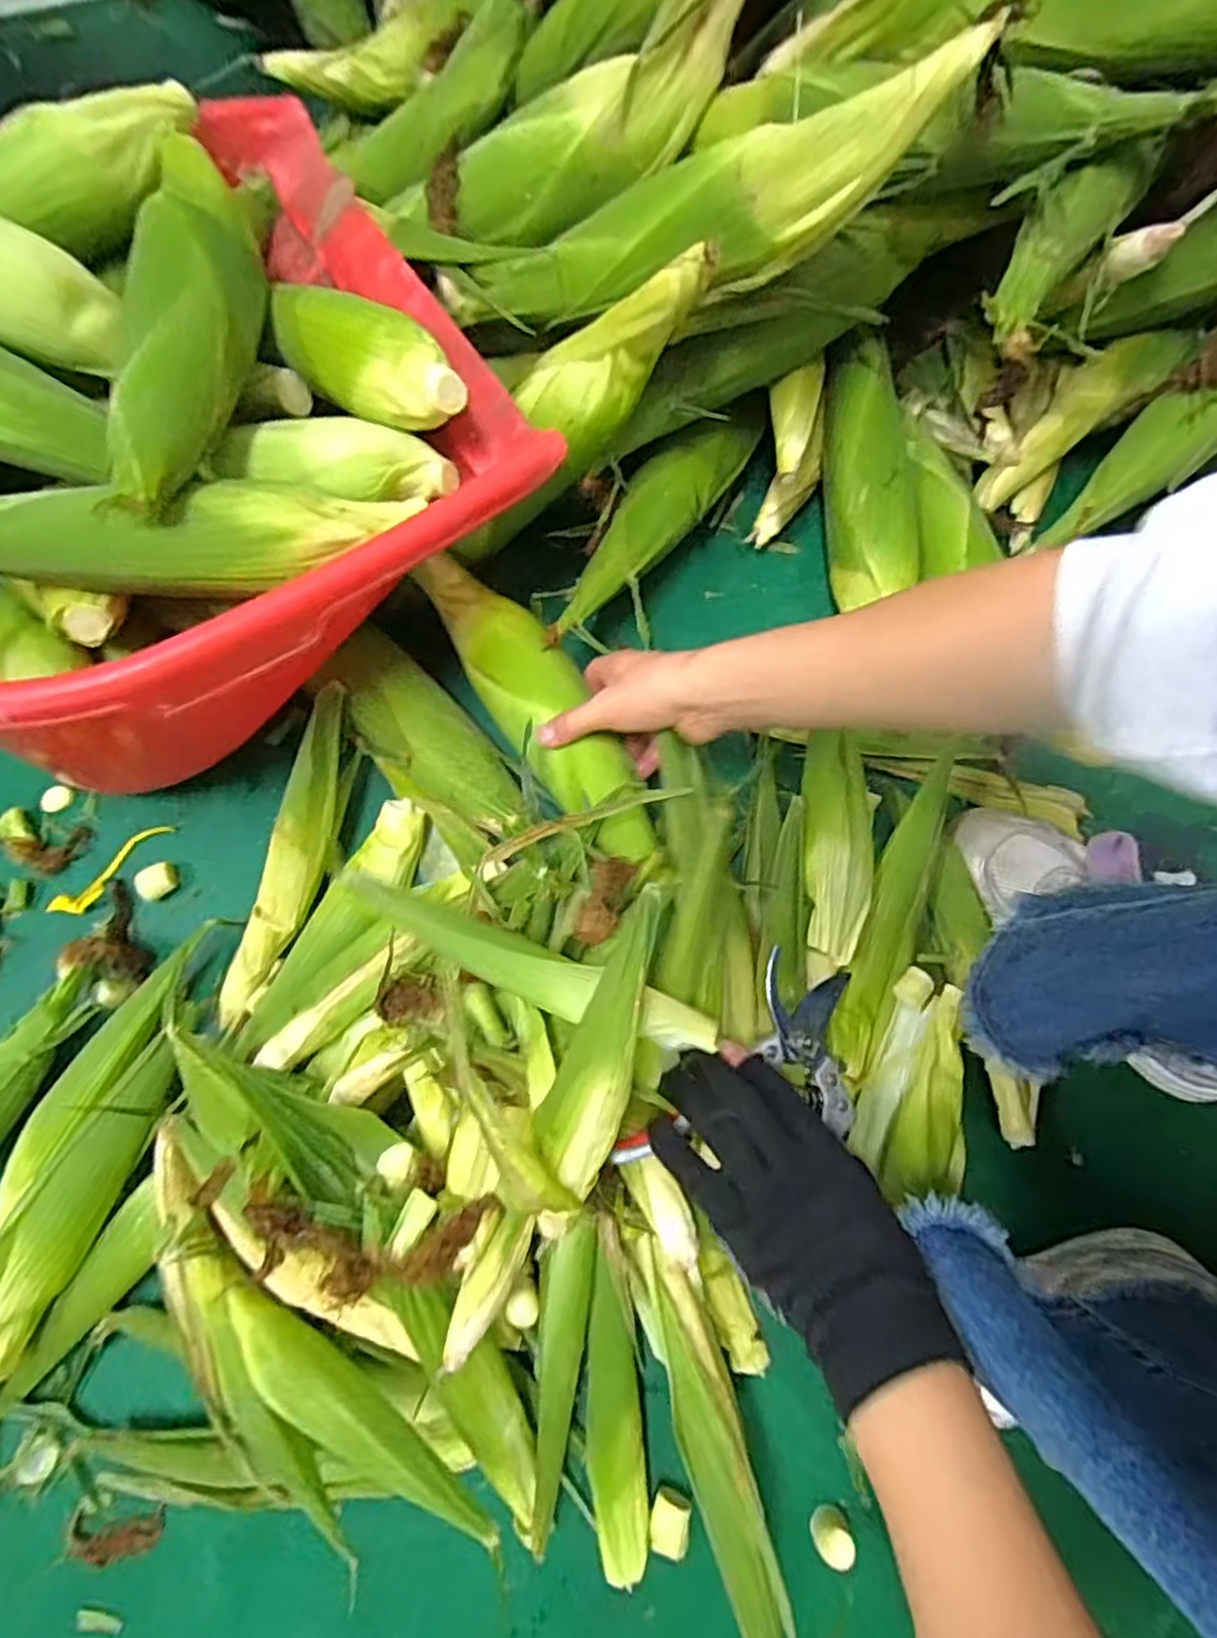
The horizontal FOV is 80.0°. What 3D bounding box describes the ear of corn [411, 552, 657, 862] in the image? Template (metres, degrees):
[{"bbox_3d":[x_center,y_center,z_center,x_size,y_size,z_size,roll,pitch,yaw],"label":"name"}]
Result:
[{"bbox_3d":[-0.049,-0.085,0.517,0.067,0.053,0.272,-33,71,-7],"label":"ear of corn"}]

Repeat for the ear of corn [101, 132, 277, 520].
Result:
[{"bbox_3d":[-0.252,-0.306,0.433,0.078,0.052,0.290,-1,75,2],"label":"ear of corn"}]

